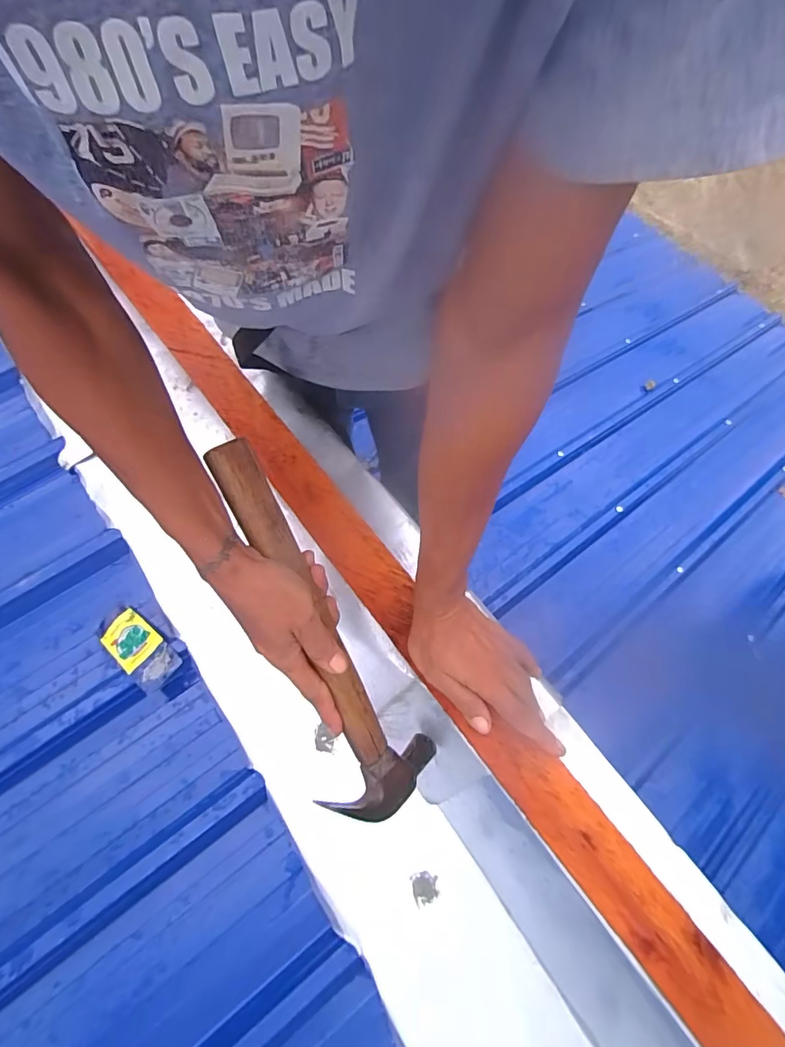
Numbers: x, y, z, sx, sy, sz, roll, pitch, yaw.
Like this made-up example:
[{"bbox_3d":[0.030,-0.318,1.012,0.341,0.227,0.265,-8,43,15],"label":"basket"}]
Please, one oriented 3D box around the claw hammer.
[{"bbox_3d":[-0.067,0.092,0.404,0.093,0.039,0.339,-26,97,-15],"label":"claw hammer"}]

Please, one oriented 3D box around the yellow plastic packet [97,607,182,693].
[{"bbox_3d":[-0.417,0.206,0.774,0.163,0.034,0.072,38,68,14],"label":"yellow plastic packet"}]

